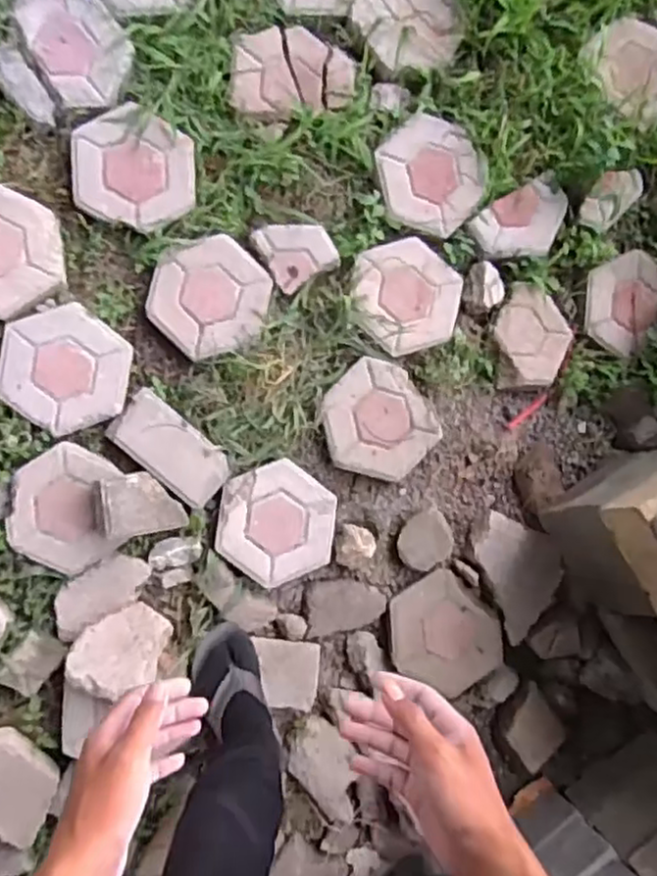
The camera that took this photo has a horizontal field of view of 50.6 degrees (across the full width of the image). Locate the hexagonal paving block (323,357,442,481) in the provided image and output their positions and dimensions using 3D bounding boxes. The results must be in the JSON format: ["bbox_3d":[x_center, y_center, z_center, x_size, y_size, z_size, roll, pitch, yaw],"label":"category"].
[{"bbox_3d":[0.086,-0.024,1.220,0.199,0.048,0.198,45,83,-5],"label":"hexagonal paving block"}]

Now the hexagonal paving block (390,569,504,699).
[{"bbox_3d":[0.200,0.346,1.217,0.183,0.033,0.196,-32,84,-11],"label":"hexagonal paving block"}]

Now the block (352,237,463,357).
[{"bbox_3d":[0.146,-0.254,1.239,0.212,0.036,0.200,-19,91,-9],"label":"block"}]

